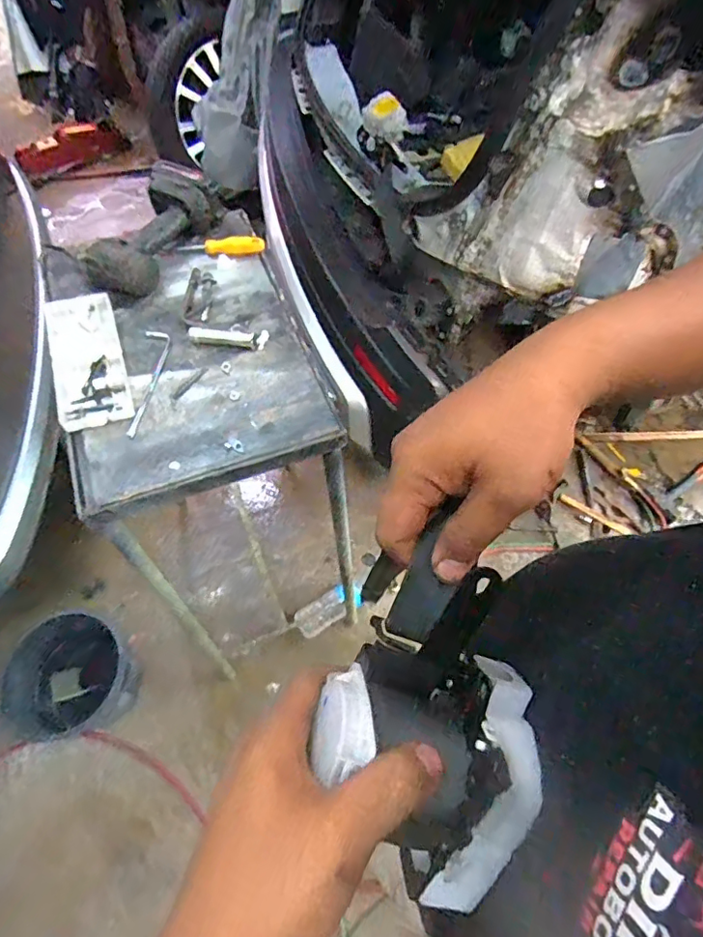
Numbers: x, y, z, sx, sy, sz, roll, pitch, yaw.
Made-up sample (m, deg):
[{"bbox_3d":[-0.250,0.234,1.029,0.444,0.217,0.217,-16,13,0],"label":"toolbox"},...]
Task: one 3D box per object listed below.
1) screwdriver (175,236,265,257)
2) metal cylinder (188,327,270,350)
[{"bbox_3d":[-0.201,-0.346,0.835,0.130,0.018,0.026,-1,64,-2],"label":"screwdriver"},{"bbox_3d":[-0.170,-0.181,0.743,0.109,0.014,0.025,6,63,1],"label":"metal cylinder"}]

